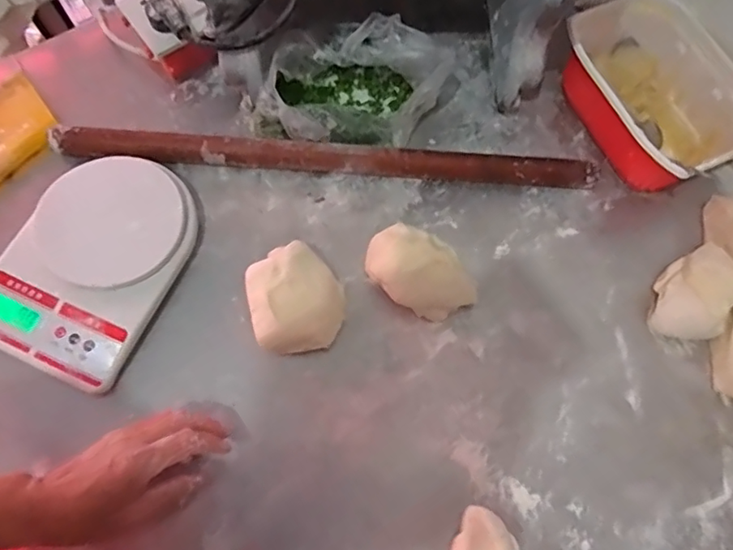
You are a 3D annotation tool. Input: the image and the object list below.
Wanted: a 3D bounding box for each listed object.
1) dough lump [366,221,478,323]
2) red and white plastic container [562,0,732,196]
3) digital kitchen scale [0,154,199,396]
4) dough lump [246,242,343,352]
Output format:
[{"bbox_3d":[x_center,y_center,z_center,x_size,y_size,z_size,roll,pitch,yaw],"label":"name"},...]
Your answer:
[{"bbox_3d":[0.052,0.000,0.525,0.114,0.046,0.067,26,73,7],"label":"dough lump"},{"bbox_3d":[0.299,-0.191,0.576,0.146,0.081,0.214,-29,75,-10],"label":"red and white plastic container"},{"bbox_3d":[-0.259,-0.012,0.519,0.146,0.048,0.213,26,73,7],"label":"digital kitchen scale"},{"bbox_3d":[-0.066,0.021,0.515,0.087,0.041,0.102,-12,72,-5],"label":"dough lump"}]

